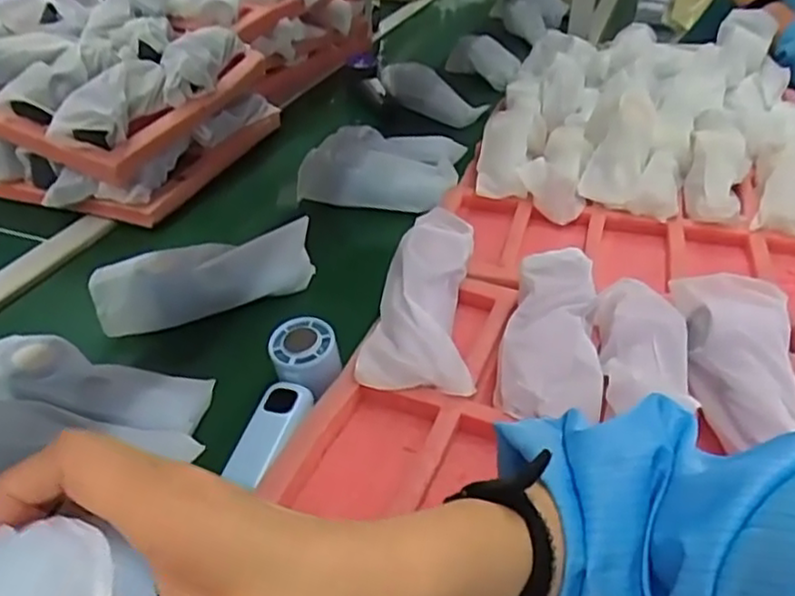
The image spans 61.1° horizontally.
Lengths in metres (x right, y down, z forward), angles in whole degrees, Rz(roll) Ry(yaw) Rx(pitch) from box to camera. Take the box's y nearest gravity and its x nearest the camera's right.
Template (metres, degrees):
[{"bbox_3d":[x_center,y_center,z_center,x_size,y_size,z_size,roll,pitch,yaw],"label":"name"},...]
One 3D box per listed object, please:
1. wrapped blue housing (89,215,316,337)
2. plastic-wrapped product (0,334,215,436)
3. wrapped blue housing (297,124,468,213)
[{"bbox_3d":[-0.182,-0.018,0.653,0.211,0.062,0.049,-15,38,-20],"label":"wrapped blue housing"},{"bbox_3d":[-0.235,0.065,0.518,0.173,0.020,0.067,14,36,-4],"label":"plastic-wrapped product"},{"bbox_3d":[-0.016,-0.176,0.875,0.189,0.061,0.149,8,36,10],"label":"wrapped blue housing"}]

